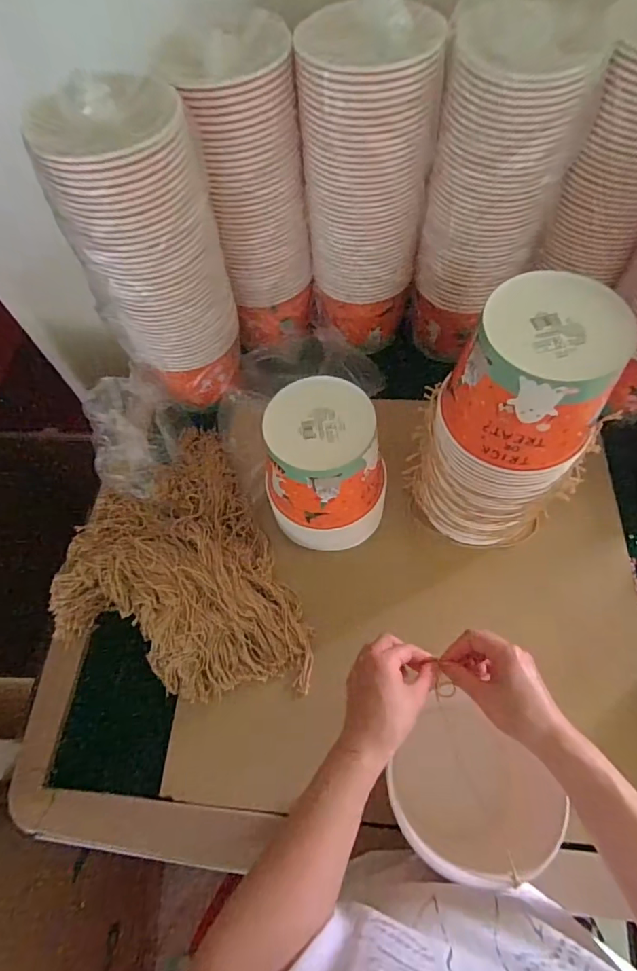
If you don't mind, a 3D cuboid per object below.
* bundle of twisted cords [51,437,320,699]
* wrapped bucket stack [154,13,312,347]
[{"bbox_3d":[-0.214,0.117,0.660,0.294,0.065,0.390,-25,63,-9],"label":"bundle of twisted cords"},{"bbox_3d":[-0.087,-0.381,0.680,0.143,0.374,0.143,-6,62,1],"label":"wrapped bucket stack"}]

